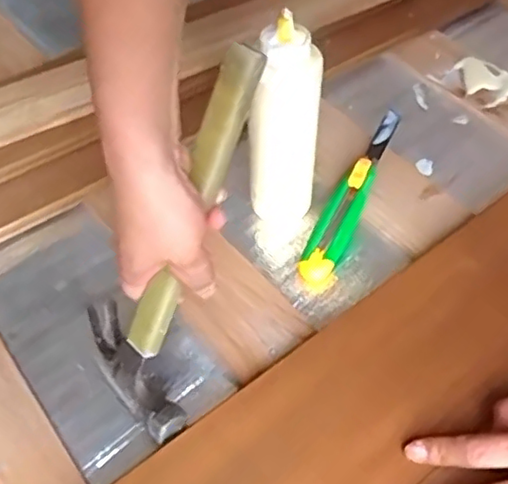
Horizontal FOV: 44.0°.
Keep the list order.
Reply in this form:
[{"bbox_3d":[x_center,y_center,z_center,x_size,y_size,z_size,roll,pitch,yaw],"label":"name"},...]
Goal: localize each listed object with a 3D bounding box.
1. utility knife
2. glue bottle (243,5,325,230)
[{"bbox_3d":[0.099,-0.051,0.629,0.034,0.030,0.221,20,56,14],"label":"utility knife"},{"bbox_3d":[0.024,-0.092,0.555,0.059,0.201,0.042,16,55,11],"label":"glue bottle"}]

